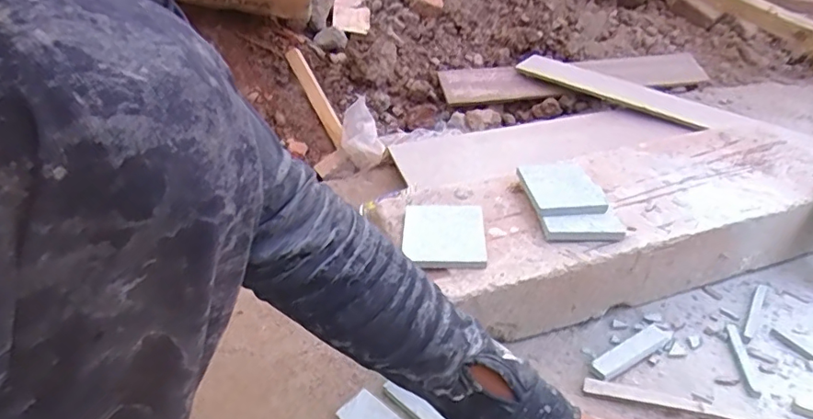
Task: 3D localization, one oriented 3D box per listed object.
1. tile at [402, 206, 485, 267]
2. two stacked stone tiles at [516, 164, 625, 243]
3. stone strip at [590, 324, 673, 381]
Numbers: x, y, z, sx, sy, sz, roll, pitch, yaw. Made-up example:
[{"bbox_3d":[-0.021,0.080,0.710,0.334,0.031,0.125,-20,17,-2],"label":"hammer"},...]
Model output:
[{"bbox_3d":[0.041,0.029,0.607,0.089,0.016,0.094,1,35,2],"label":"tile"},{"bbox_3d":[0.194,-0.012,0.641,0.090,0.015,0.139,-3,41,-10],"label":"two stacked stone tiles"},{"bbox_3d":[0.246,0.156,0.585,0.115,0.012,0.026,-21,40,-26],"label":"stone strip"}]

